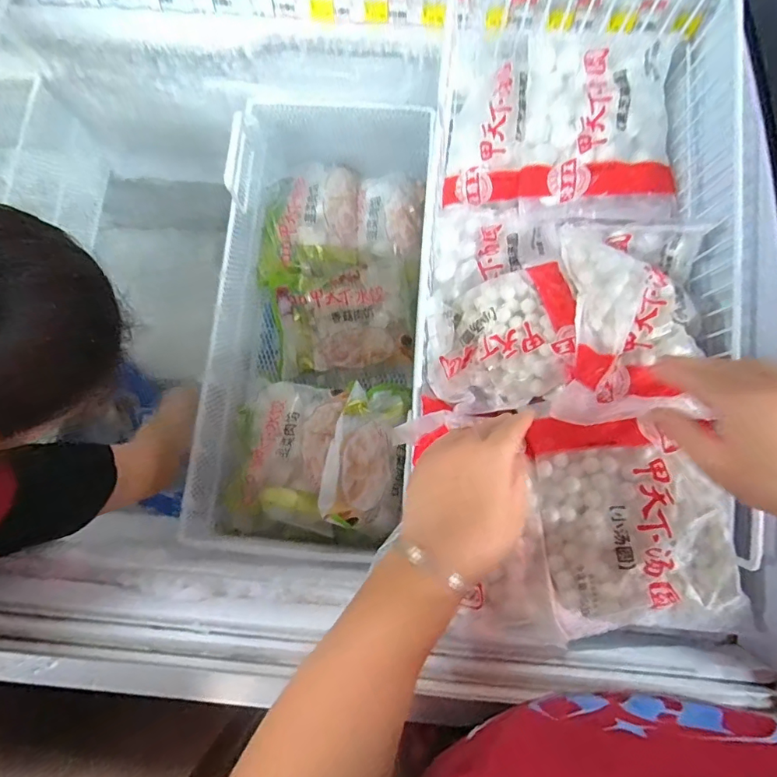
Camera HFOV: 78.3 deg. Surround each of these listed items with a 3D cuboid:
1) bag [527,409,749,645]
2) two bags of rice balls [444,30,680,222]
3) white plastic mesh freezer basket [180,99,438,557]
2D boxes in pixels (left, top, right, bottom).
[{"bbox_3d":[0.212,0.113,0.413,0.157,0.025,0.178,-4,78,-1],"label":"bag"},{"bbox_3d":[0.201,-0.296,0.557,0.256,0.080,0.203,6,78,2],"label":"two bags of rice balls"},{"bbox_3d":[-0.107,-0.103,0.694,0.235,0.167,0.612,5,78,1],"label":"white plastic mesh freezer basket"}]

